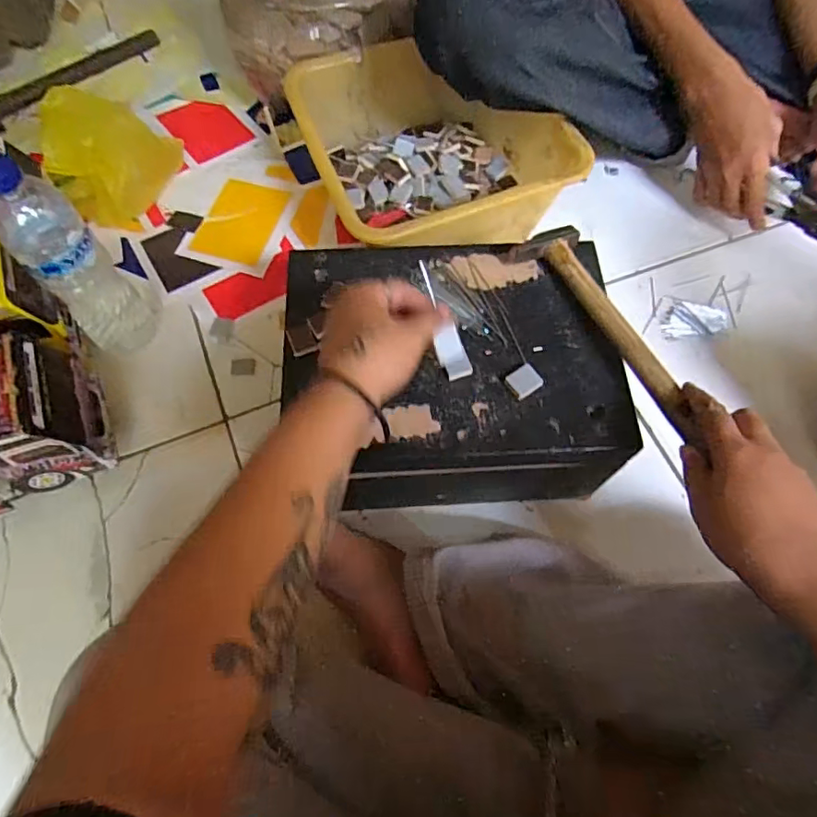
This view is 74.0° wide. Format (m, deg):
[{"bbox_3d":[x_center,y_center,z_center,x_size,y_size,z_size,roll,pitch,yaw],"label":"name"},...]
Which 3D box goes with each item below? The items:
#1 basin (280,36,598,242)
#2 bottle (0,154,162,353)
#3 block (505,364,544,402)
[{"bbox_3d":[0.019,-0.286,0.627,0.252,0.121,0.247,-20,68,-10],"label":"basin"},{"bbox_3d":[-0.310,-0.136,0.508,0.074,0.222,0.077,-36,71,-15],"label":"bottle"},{"bbox_3d":[0.092,-0.022,0.430,0.026,0.004,0.023,-32,70,-14],"label":"block"}]

